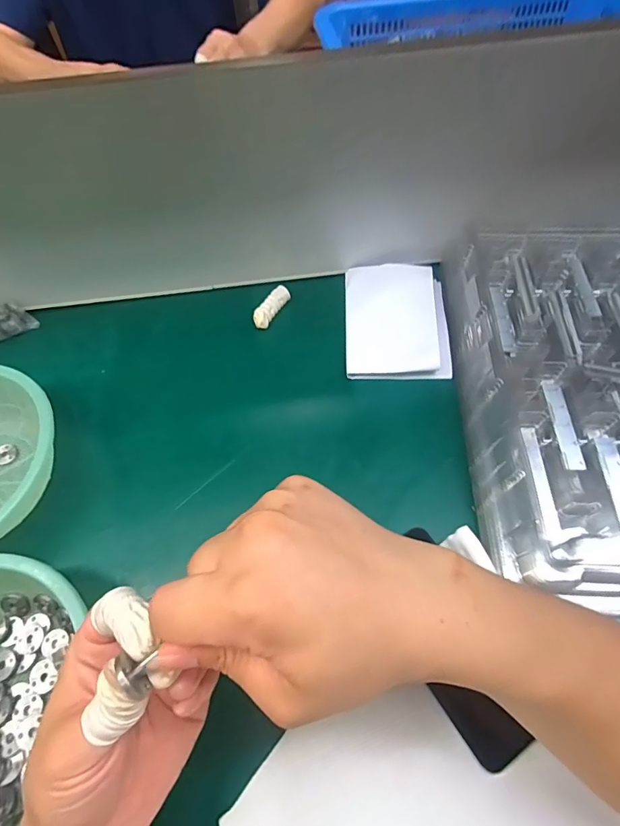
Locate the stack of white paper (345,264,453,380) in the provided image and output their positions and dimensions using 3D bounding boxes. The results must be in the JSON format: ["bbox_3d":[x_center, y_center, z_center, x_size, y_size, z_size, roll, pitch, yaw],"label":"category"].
[{"bbox_3d":[0.096,-0.105,0.481,0.109,0.032,0.147,1,60,3],"label":"stack of white paper"}]

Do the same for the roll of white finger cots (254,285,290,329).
[{"bbox_3d":[-0.044,-0.122,0.498,0.021,0.013,0.060,27,64,17],"label":"roll of white finger cots"}]

